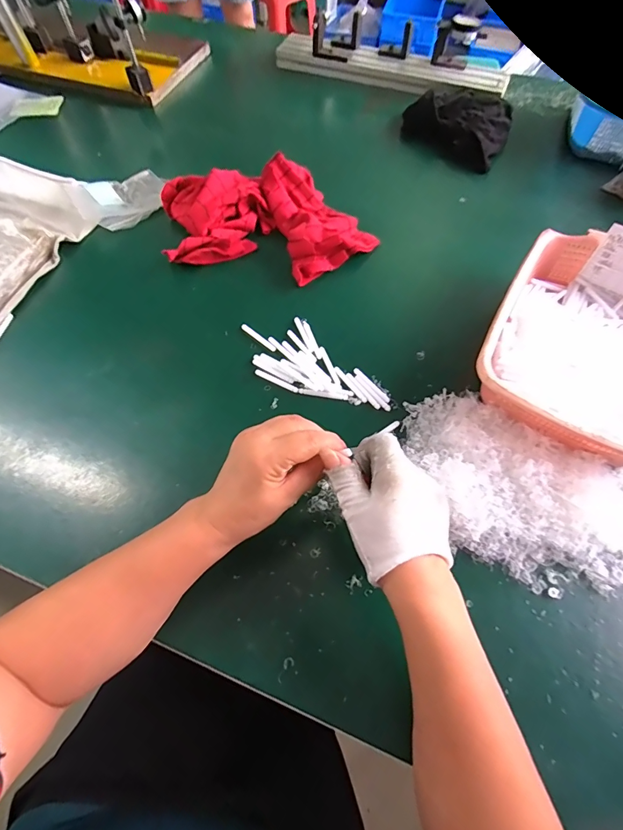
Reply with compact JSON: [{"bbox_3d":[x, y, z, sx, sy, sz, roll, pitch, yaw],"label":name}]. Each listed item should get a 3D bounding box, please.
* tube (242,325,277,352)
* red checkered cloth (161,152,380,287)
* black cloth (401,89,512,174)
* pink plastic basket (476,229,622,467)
[{"bbox_3d":[-0.069,-0.101,0.521,0.059,0.004,0.009,38,68,18],"label":"tube"},{"bbox_3d":[-0.063,-0.284,0.594,0.303,0.052,0.210,-8,62,-4],"label":"red checkered cloth"},{"bbox_3d":[0.269,-0.535,0.739,0.200,0.053,0.151,36,68,18],"label":"black cloth"},{"bbox_3d":[0.320,-0.078,0.467,0.212,0.077,0.282,27,65,14],"label":"pink plastic basket"}]

